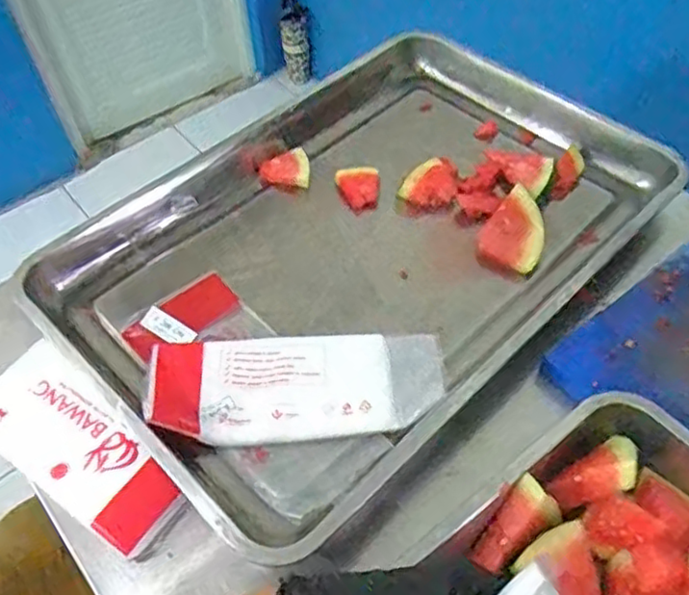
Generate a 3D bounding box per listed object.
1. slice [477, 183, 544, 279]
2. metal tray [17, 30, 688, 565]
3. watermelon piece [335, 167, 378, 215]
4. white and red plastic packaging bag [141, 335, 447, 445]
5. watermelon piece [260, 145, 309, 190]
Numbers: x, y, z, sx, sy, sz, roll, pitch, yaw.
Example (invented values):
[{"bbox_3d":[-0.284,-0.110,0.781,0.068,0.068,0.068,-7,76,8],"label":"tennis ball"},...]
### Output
[{"bbox_3d":[0.181,-0.069,0.700,0.062,0.035,0.097,23,57,18],"label":"slice"},{"bbox_3d":[0.038,-0.082,0.691,0.413,0.047,0.639,38,63,26],"label":"metal tray"},{"bbox_3d":[0.014,-0.123,0.754,0.047,0.025,0.049,0,53,2],"label":"watermelon piece"},{"bbox_3d":[-0.041,0.074,0.591,0.261,0.035,0.108,-5,53,-1],"label":"white and red plastic packaging bag"},{"bbox_3d":[-0.072,-0.155,0.790,0.056,0.015,0.064,-8,54,-4],"label":"watermelon piece"}]

